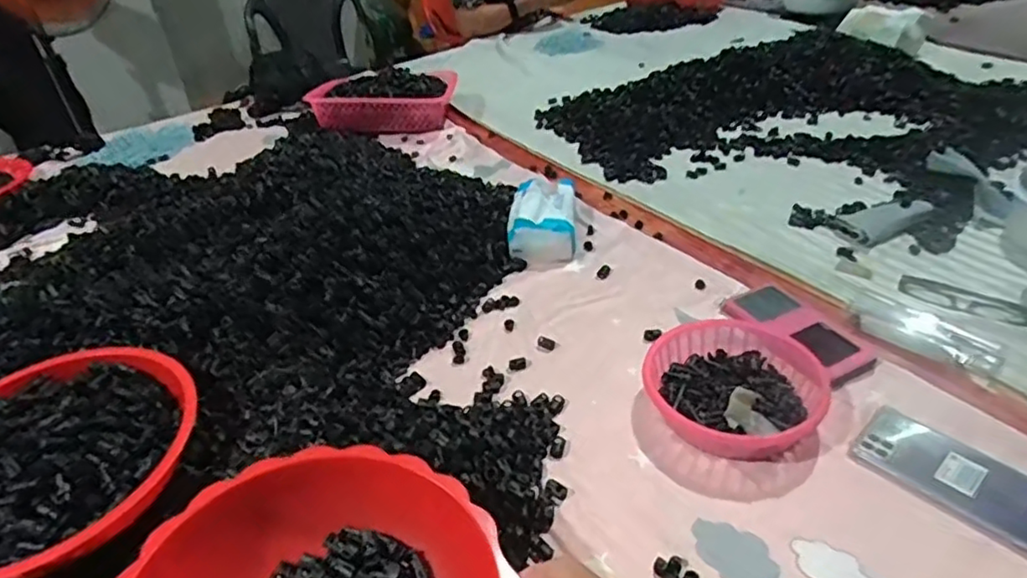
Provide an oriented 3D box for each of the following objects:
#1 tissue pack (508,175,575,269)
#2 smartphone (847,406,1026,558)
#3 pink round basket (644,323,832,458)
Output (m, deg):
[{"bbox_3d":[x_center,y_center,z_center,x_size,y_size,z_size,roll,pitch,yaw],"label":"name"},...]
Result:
[{"bbox_3d":[0.044,-0.105,0.945,0.095,0.072,0.166,-2,35,5],"label":"tissue pack"},{"bbox_3d":[0.390,0.163,0.565,0.078,0.011,0.158,-34,46,-27],"label":"smartphone"},{"bbox_3d":[0.219,0.097,0.647,0.176,0.049,0.160,-3,35,2],"label":"pink round basket"}]

